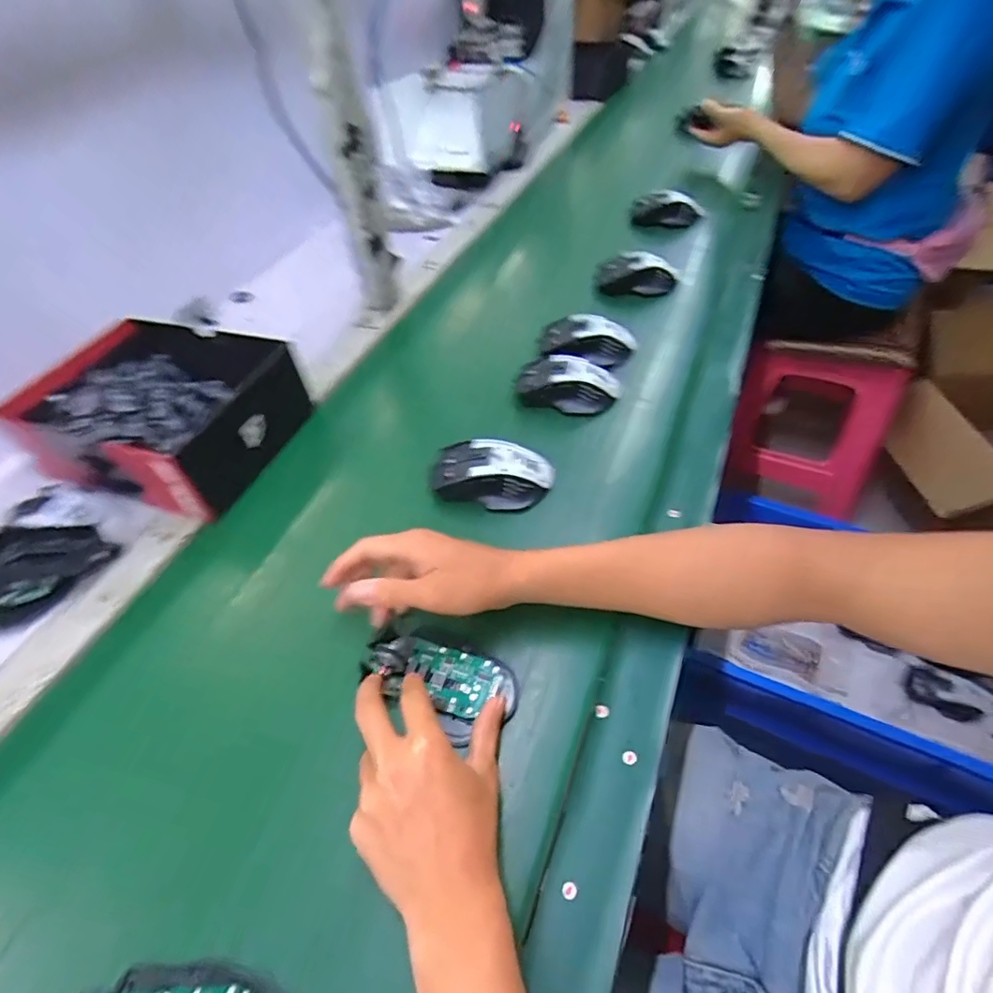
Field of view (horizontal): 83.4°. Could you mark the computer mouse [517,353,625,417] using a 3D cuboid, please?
[{"bbox_3d":[0.078,-0.126,0.620,0.117,0.040,0.065,7,49,11],"label":"computer mouse"}]

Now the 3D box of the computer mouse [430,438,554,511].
[{"bbox_3d":[-0.005,-0.023,0.536,0.117,0.039,0.062,4,49,8],"label":"computer mouse"}]

